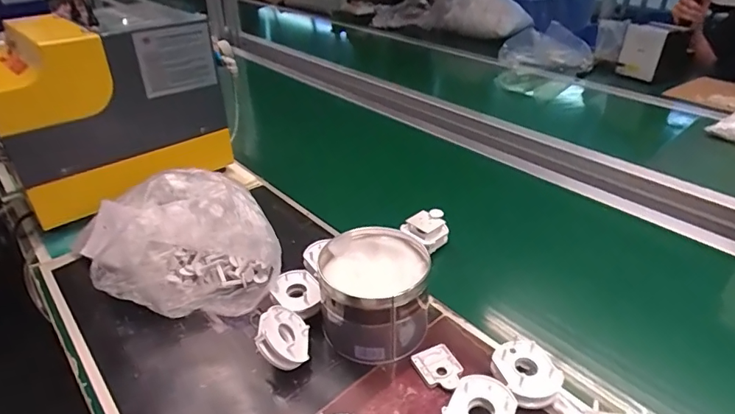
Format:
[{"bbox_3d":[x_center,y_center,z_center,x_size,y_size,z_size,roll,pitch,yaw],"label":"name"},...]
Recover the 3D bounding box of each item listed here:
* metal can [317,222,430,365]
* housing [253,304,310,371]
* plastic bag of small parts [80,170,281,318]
[{"bbox_3d":[0.009,0.102,0.565,0.122,0.088,0.132,-1,33,0],"label":"metal can"},{"bbox_3d":[-0.094,0.146,0.539,0.064,0.018,0.065,31,35,-21],"label":"housing"},{"bbox_3d":[-0.250,0.058,0.640,0.236,0.117,0.225,-19,36,-24],"label":"plastic bag of small parts"}]

